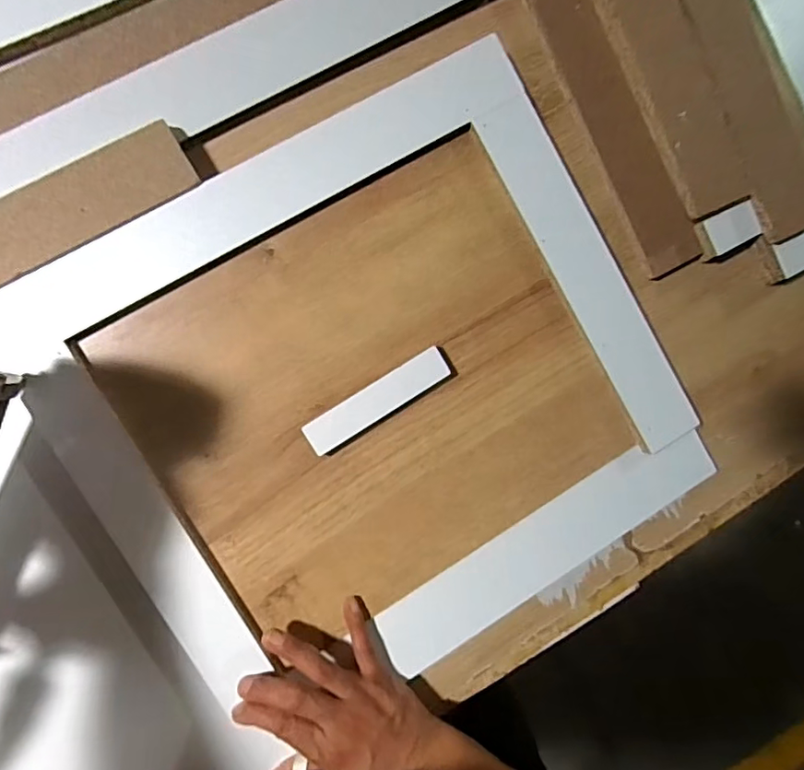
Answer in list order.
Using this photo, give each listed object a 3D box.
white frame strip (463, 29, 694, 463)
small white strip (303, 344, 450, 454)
[{"bbox_3d":[0.138,-0.105,0.420,0.049,0.013,0.342,-30,94,-6],"label":"white frame strip"},{"bbox_3d":[-0.018,0.012,0.399,0.116,0.013,0.026,-32,95,-6],"label":"small white strip"}]

